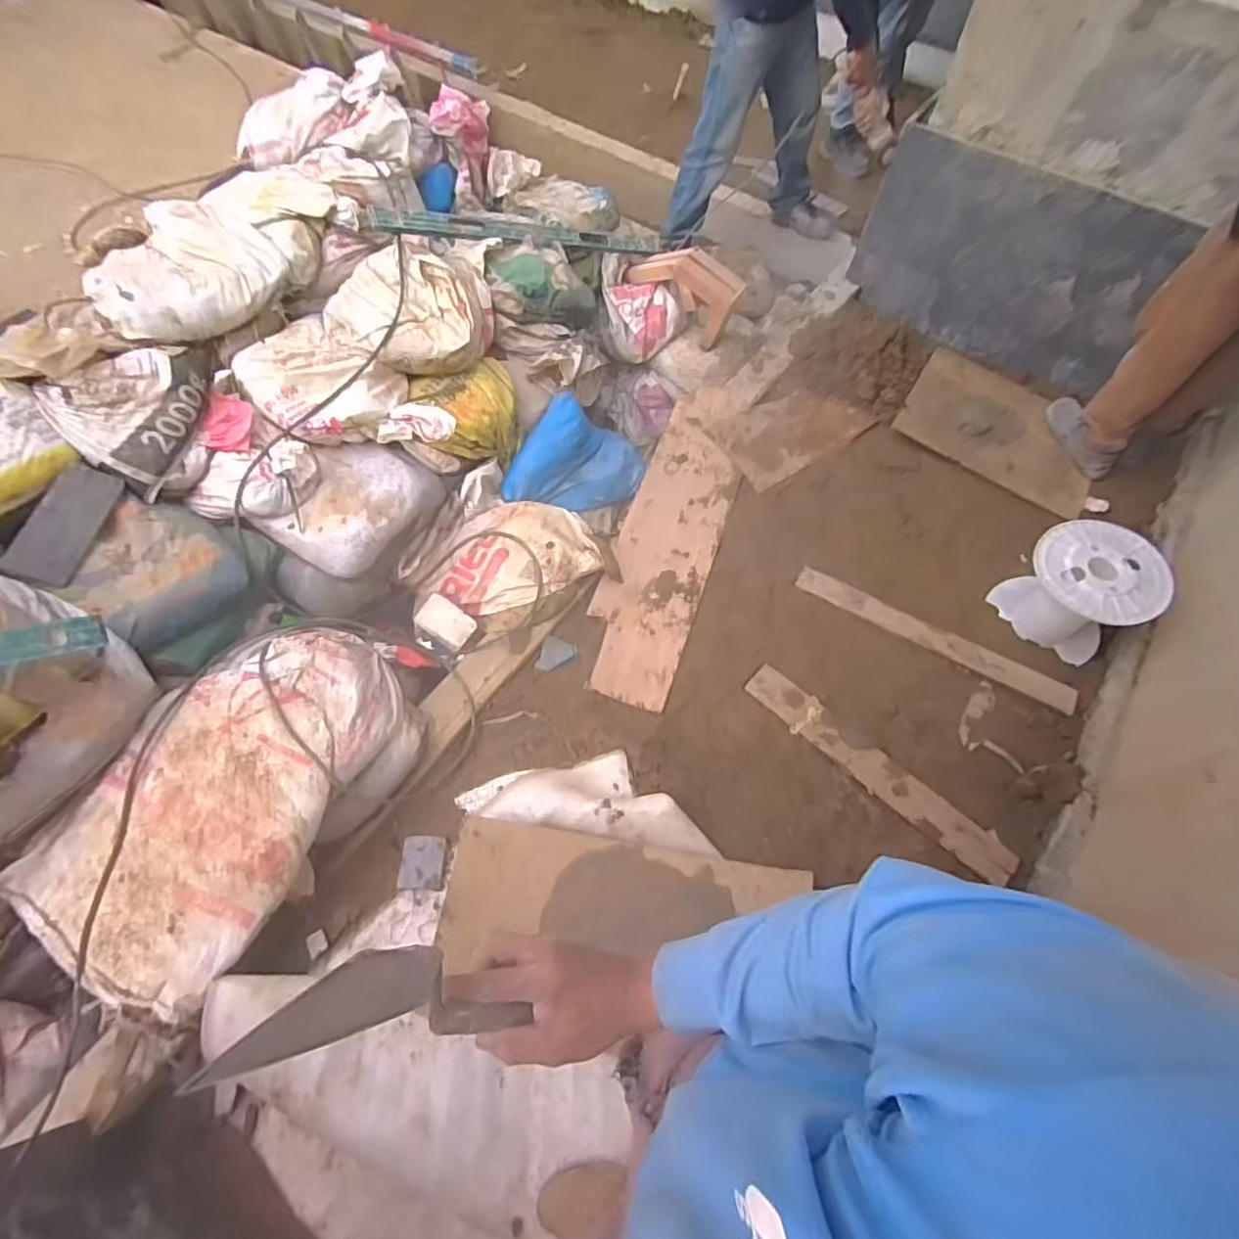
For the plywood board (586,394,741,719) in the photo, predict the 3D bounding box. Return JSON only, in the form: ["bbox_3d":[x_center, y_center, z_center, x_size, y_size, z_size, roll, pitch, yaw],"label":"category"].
[{"bbox_3d":[0.144,-0.226,1.799,0.298,0.022,1.006,21,65,3],"label":"plywood board"}]

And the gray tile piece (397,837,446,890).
[{"bbox_3d":[-0.459,0.566,1.371,0.102,0.015,0.116,-1,62,-3],"label":"gray tile piece"}]

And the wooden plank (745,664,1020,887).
[{"bbox_3d":[0.642,0.372,1.485,0.728,0.014,0.107,38,67,17],"label":"wooden plank"}]

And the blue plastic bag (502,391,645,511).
[{"bbox_3d":[-0.131,-0.500,1.845,0.399,0.188,0.348,8,62,2],"label":"blue plastic bag"}]

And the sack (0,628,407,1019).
[{"bbox_3d":[-0.840,0.380,1.311,0.463,0.244,0.797,28,65,12],"label":"sack"}]

